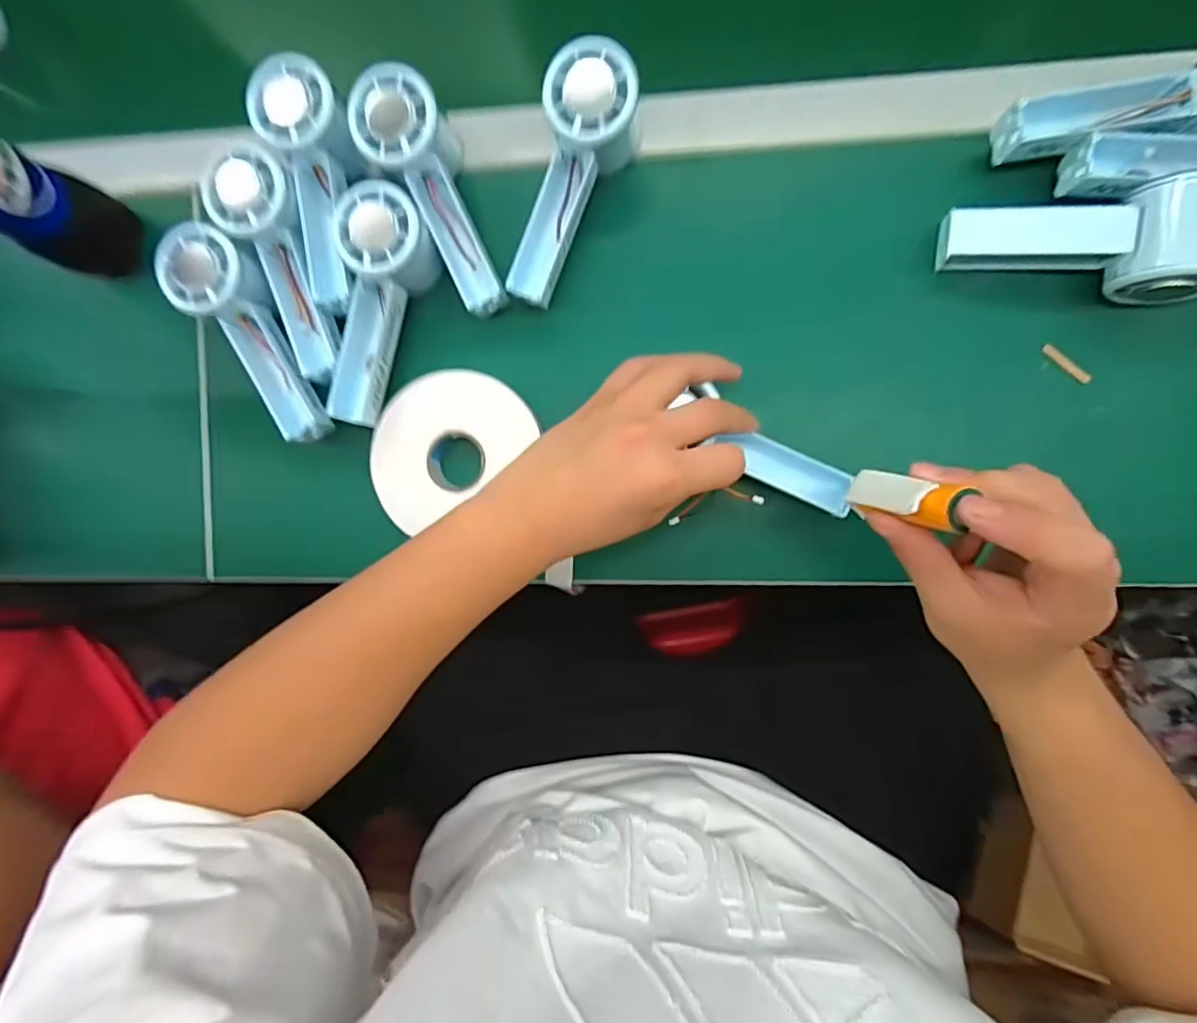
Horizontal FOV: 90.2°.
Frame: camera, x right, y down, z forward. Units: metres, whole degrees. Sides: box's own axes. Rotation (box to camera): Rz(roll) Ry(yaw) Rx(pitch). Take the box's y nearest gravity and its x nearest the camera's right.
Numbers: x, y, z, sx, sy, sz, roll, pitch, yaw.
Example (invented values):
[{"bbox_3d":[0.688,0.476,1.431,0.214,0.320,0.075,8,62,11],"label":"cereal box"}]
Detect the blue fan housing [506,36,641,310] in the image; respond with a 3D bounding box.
[{"bbox_3d":[-0.024,-0.214,0.396,0.053,0.063,0.149,29,94,5],"label":"blue fan housing"}]

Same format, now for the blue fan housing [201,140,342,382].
[{"bbox_3d":[-0.222,-0.166,0.410,0.055,0.041,0.155,-13,109,8],"label":"blue fan housing"}]

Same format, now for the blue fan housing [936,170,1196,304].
[{"bbox_3d":[0.290,-0.158,0.363,0.144,0.049,0.066,-2,91,6],"label":"blue fan housing"}]

